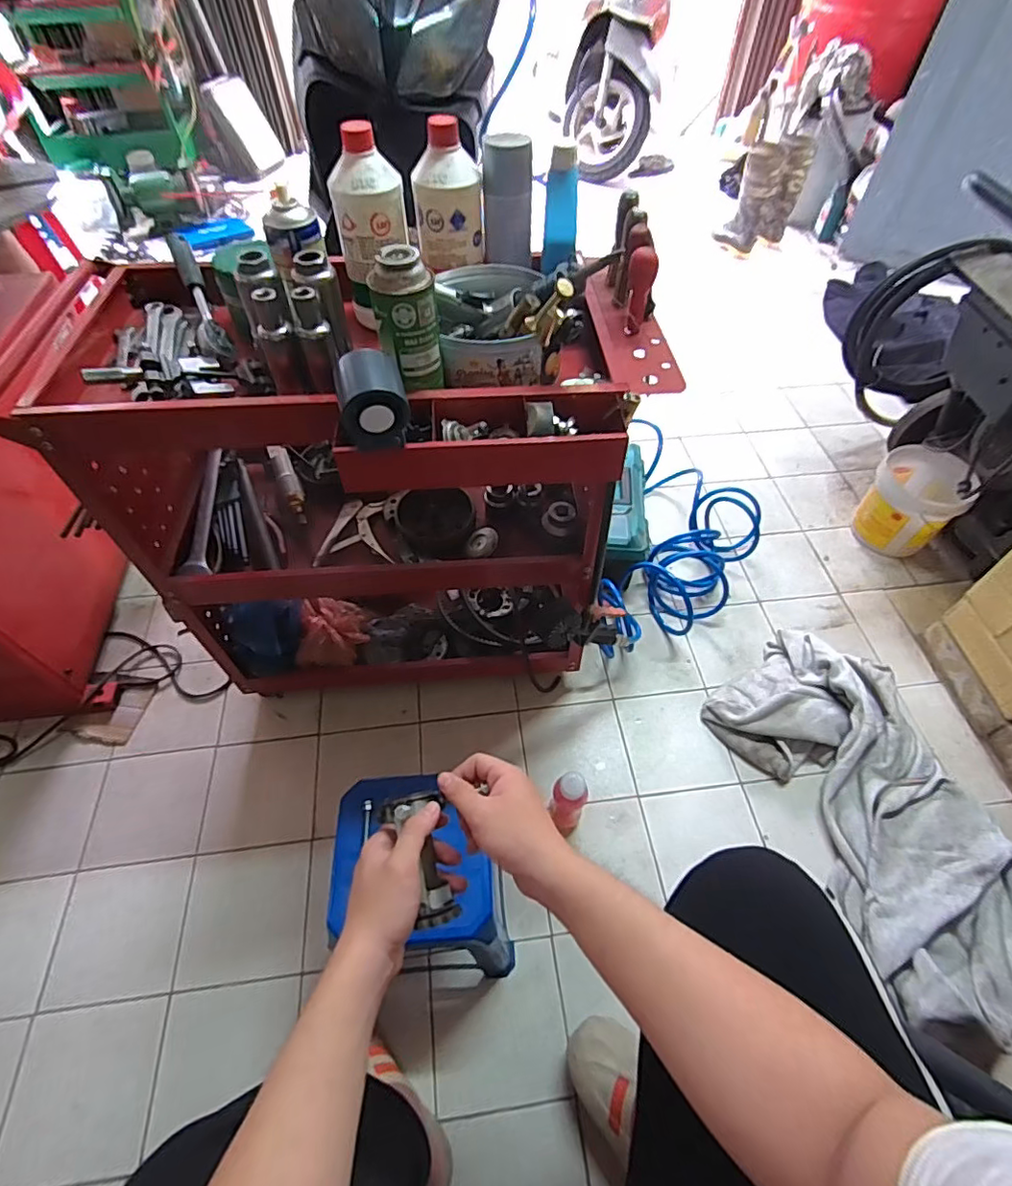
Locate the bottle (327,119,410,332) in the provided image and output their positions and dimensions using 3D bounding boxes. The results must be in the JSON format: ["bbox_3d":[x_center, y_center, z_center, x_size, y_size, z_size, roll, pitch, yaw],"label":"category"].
[{"bbox_3d":[-0.168,-0.453,0.716,0.069,0.198,0.076,28,59,19],"label":"bottle"}]

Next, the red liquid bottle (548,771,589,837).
[{"bbox_3d":[0.106,0.360,0.969,0.050,0.197,0.047,0,53,0],"label":"red liquid bottle"}]

